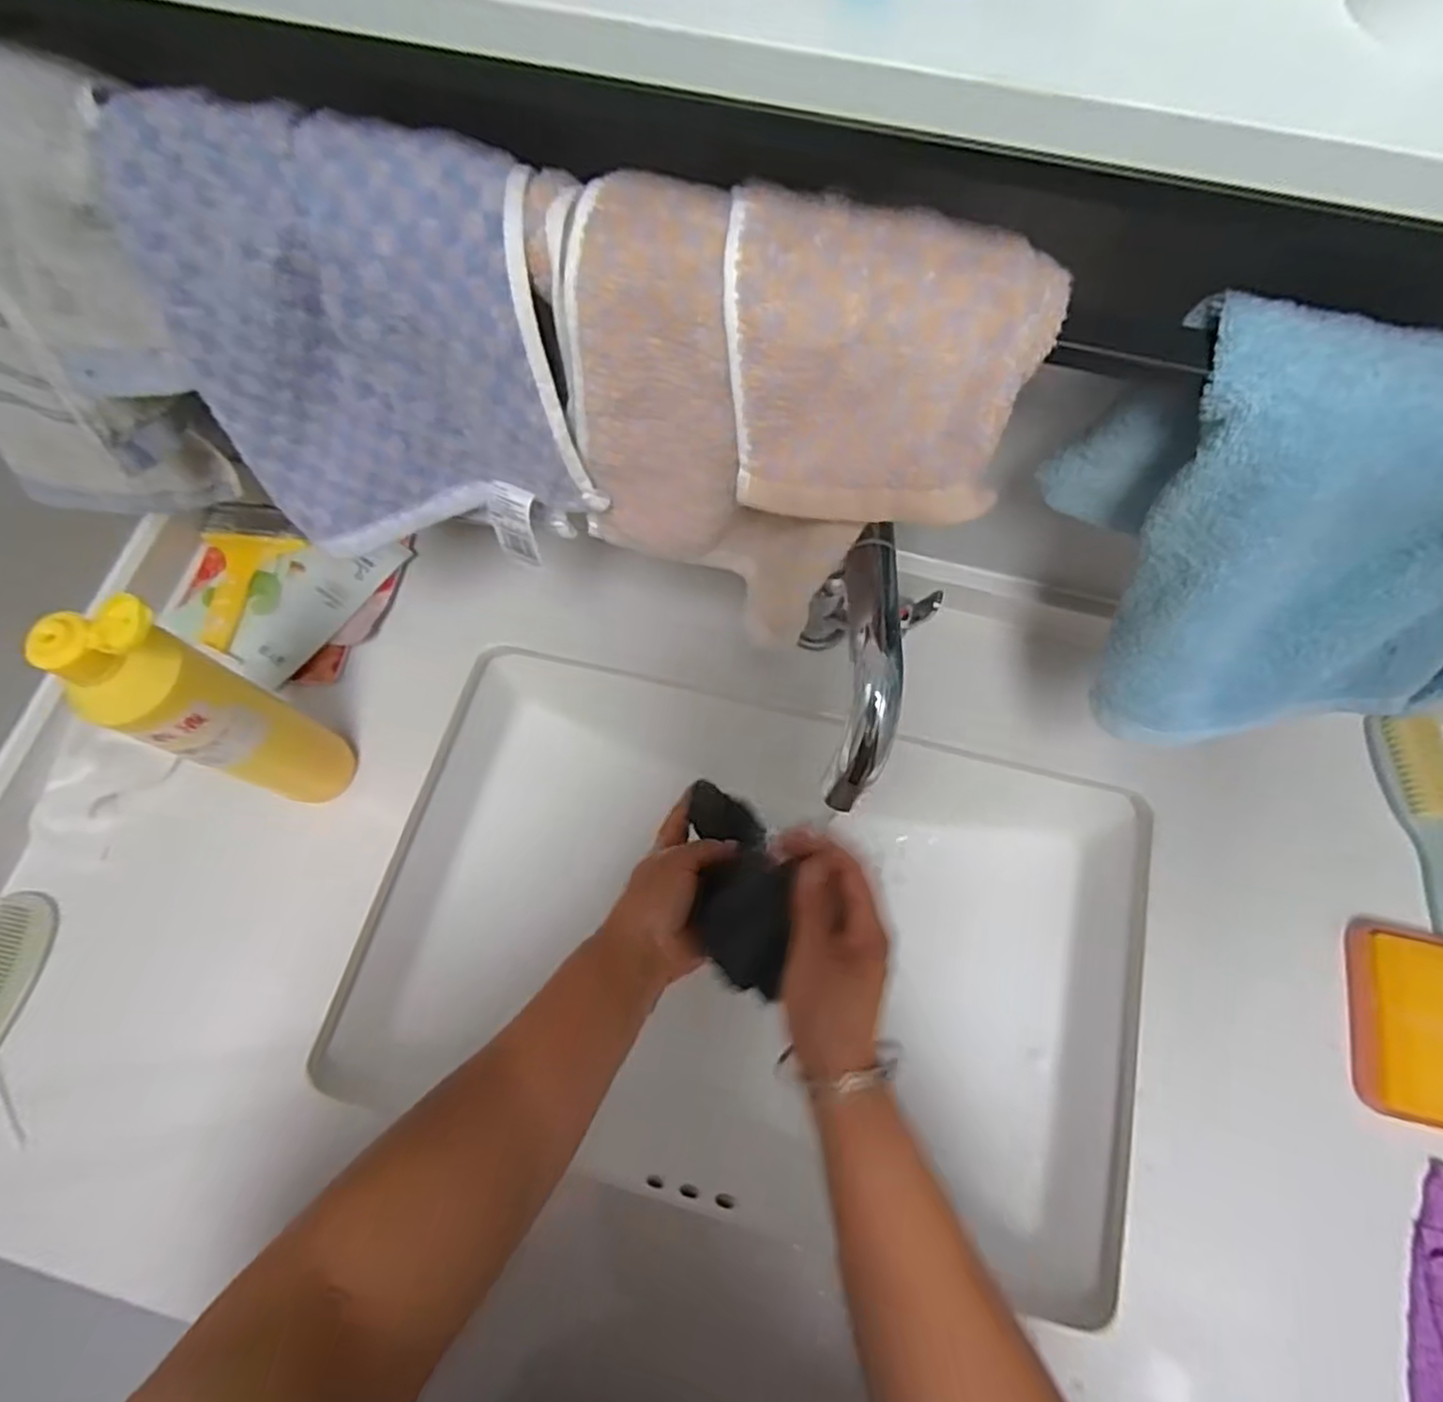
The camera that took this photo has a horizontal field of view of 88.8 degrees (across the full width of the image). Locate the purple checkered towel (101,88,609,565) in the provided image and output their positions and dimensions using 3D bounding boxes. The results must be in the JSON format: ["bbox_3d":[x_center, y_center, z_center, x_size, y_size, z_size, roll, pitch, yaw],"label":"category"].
[{"bbox_3d":[-0.145,-0.142,0.319,0.166,0.171,0.041,10,52,6],"label":"purple checkered towel"}]

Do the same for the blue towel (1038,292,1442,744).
[{"bbox_3d":[0.237,-0.051,0.295,0.190,0.158,0.086,23,72,8],"label":"blue towel"}]

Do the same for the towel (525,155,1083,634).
[{"bbox_3d":[0.016,-0.106,0.311,0.176,0.166,0.077,16,71,6],"label":"towel"}]

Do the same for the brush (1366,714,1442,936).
[{"bbox_3d":[0.495,0.084,0.509,0.024,0.037,0.156,-2,70,-1],"label":"brush"}]

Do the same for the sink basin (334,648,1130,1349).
[{"bbox_3d":[0.021,0.187,0.597,0.527,0.172,0.355,14,71,5],"label":"sink basin"}]

